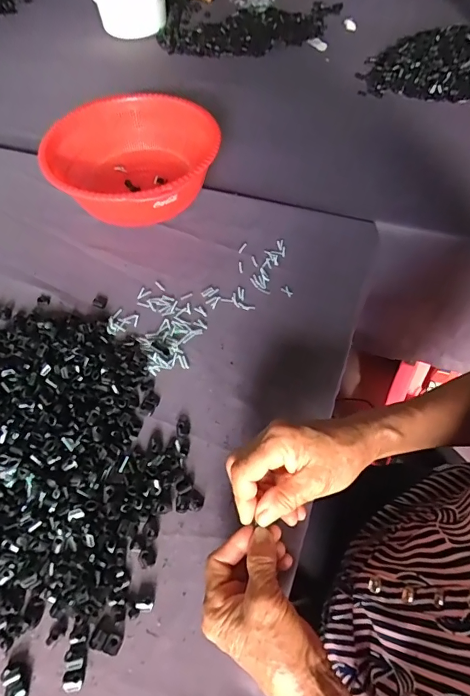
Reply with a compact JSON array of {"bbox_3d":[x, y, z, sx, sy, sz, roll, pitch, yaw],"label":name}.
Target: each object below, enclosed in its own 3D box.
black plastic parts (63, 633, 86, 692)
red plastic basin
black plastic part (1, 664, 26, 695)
[{"bbox_3d":[-0.123,0.242,0.335,0.014,0.005,0.036,-4,55,-1],"label":"black plastic parts"},{"bbox_3d":[-0.135,-0.244,0.608,0.219,0.096,0.221,-1,55,1],"label":"red plastic basin"},{"bbox_3d":[-0.166,0.259,0.325,0.016,0.007,0.038,-17,57,-10],"label":"black plastic part"}]

